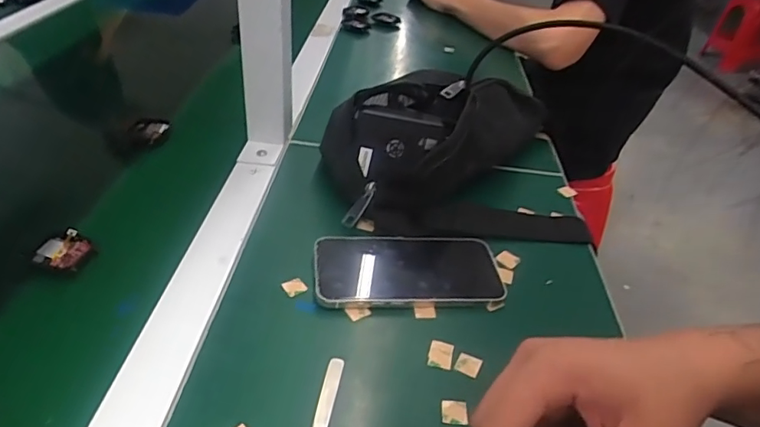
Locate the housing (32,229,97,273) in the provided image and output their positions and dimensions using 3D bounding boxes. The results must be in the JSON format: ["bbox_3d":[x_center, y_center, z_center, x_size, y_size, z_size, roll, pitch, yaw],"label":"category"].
[{"bbox_3d":[-0.238,0.028,0.398,0.041,0.011,0.032,14,38,10],"label":"housing"}]

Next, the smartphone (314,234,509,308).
[{"bbox_3d":[0.024,0.042,0.416,0.148,0.012,0.075,-1,38,-9],"label":"smartphone"}]

